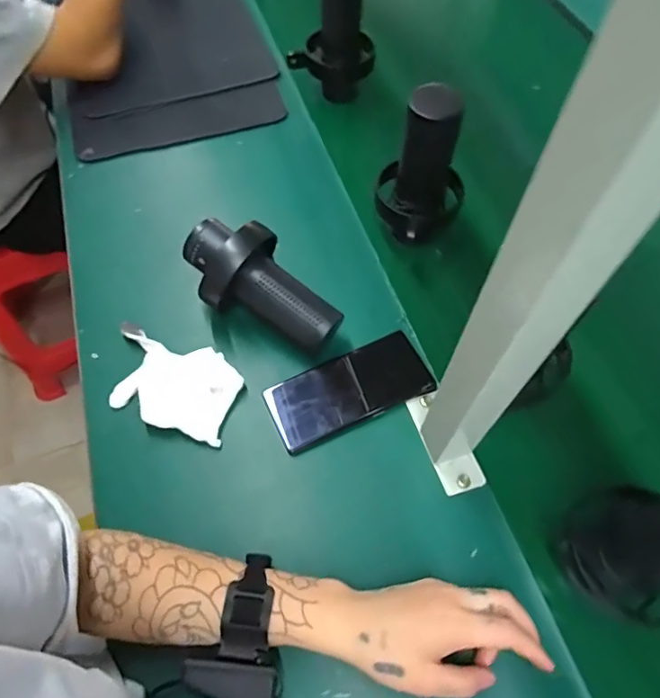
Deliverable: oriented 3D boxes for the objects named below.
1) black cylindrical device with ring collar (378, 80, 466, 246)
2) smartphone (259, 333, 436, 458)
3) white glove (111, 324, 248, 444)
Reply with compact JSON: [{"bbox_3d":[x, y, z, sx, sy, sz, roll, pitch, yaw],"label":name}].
[{"bbox_3d":[0.095,-0.181,0.530,0.093,0.174,0.098,0,61,0],"label":"black cylindrical device with ring collar"},{"bbox_3d":[0.019,0.040,0.509,0.160,0.007,0.075,-23,63,-10],"label":"smartphone"},{"bbox_3d":[-0.165,0.032,0.510,0.140,0.016,0.093,17,62,9],"label":"white glove"}]

